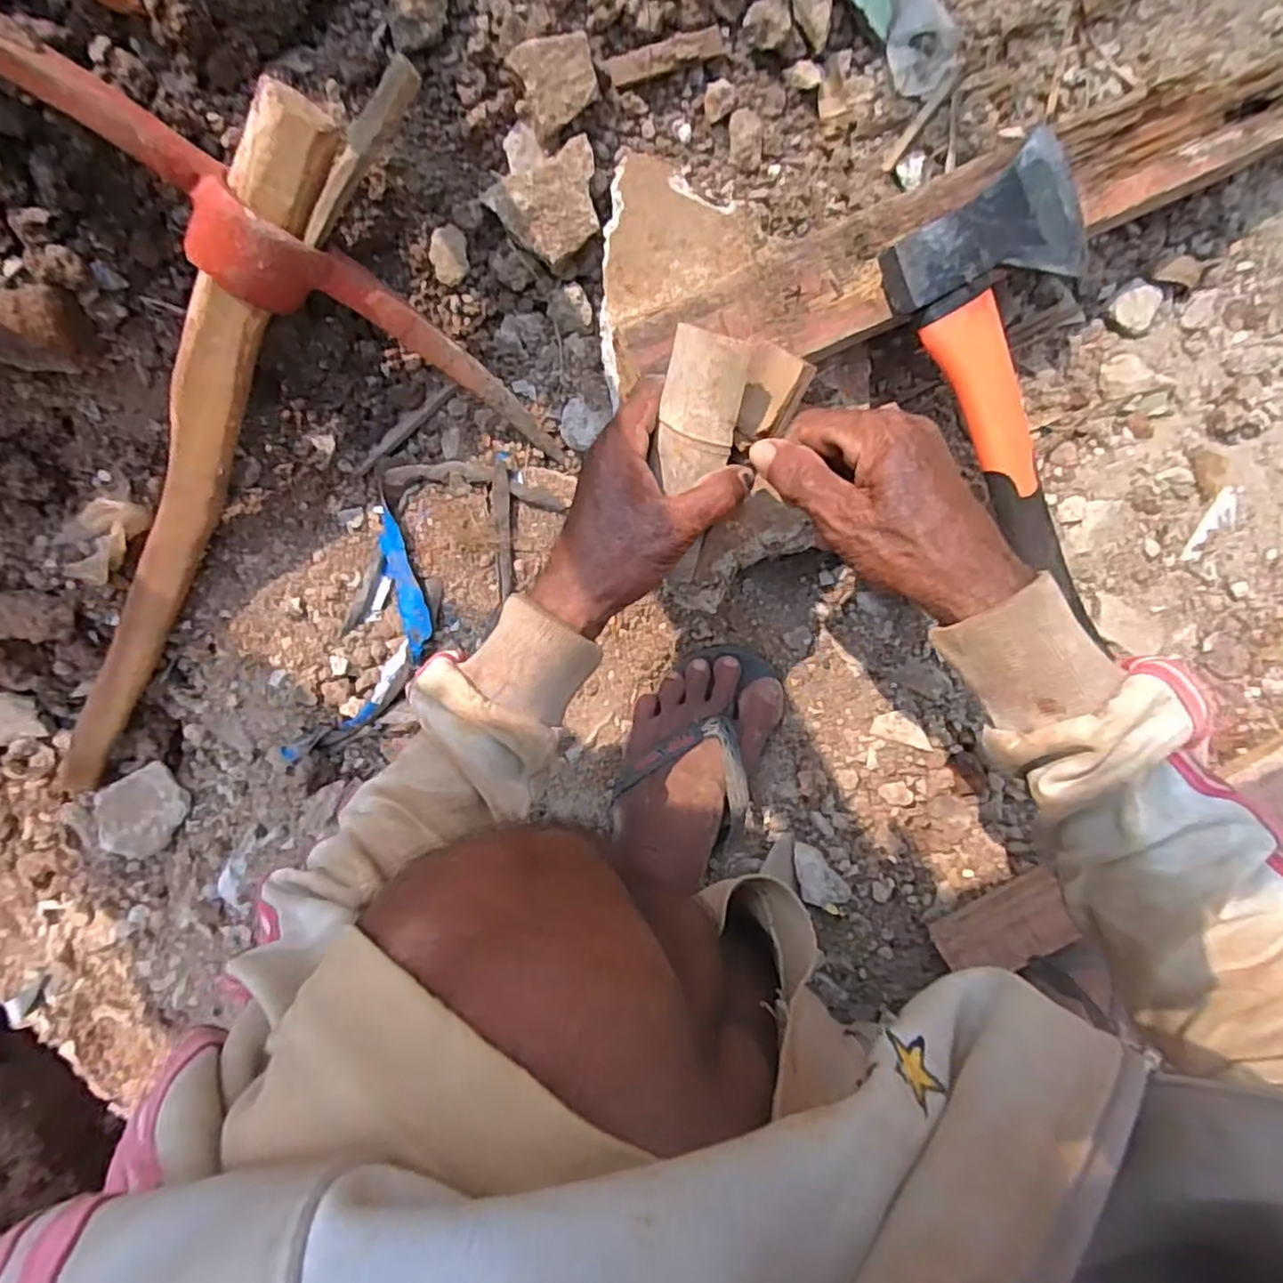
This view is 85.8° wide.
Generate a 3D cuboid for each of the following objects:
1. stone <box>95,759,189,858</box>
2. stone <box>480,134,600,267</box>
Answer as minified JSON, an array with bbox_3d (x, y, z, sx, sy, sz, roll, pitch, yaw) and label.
[{"bbox_3d":[-0.466,0.160,0.639,0.077,0.038,0.074,1,97,5],"label":"stone"},{"bbox_3d":[-0.060,-0.300,0.476,0.076,0.019,0.056,-28,96,13],"label":"stone"}]

